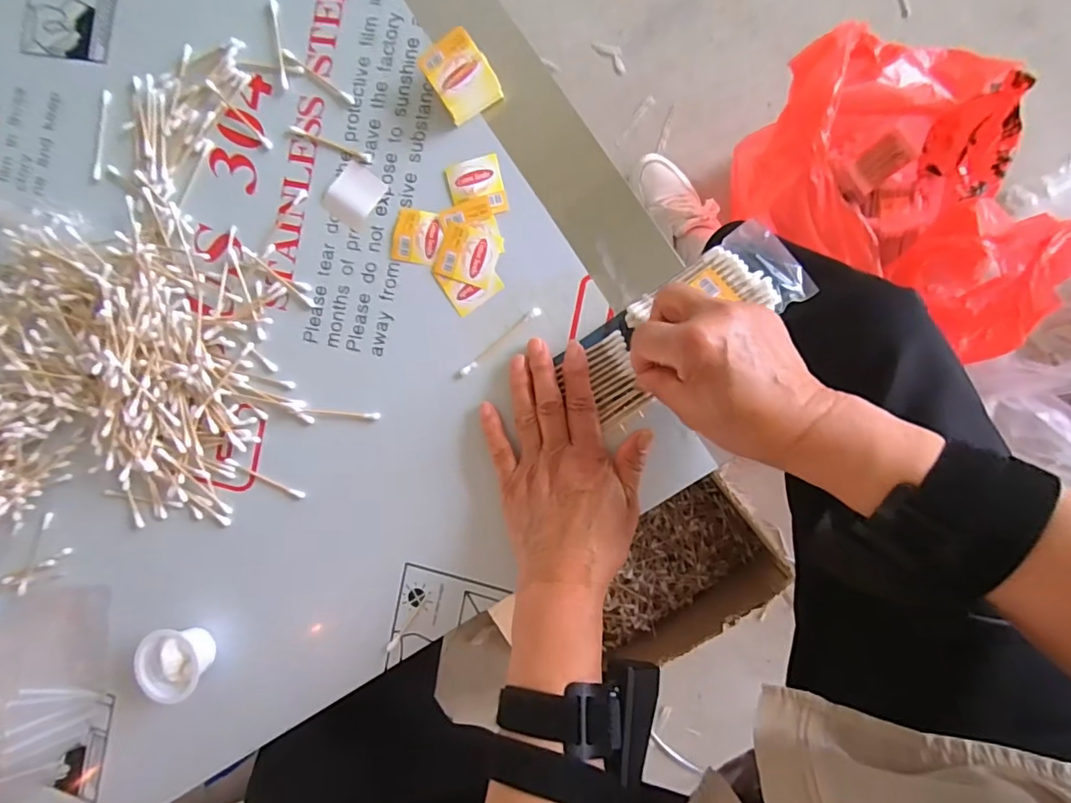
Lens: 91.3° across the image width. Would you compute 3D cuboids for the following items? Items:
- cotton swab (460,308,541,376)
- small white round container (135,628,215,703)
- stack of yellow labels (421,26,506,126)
[{"bbox_3d":[-0.026,-0.043,0.380,0.074,0.004,0.006,-38,84,7],"label":"cotton swab"},{"bbox_3d":[-0.280,0.203,0.408,0.053,0.031,0.044,44,96,7],"label":"small white round container"},{"bbox_3d":[-0.054,-0.233,0.377,0.042,0.025,0.050,-32,85,7],"label":"stack of yellow labels"}]

